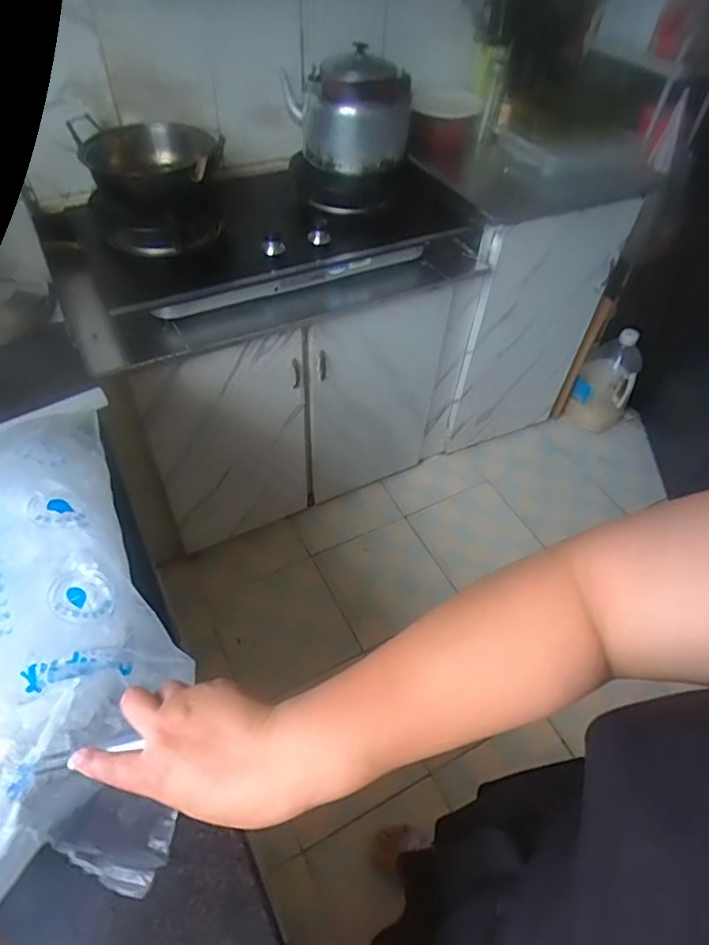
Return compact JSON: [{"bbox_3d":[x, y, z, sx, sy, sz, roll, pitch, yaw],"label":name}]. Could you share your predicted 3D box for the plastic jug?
[{"bbox_3d":[0.785,-0.273,1.730,0.164,0.314,0.142,31,55,21],"label":"plastic jug"}]

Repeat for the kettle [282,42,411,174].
[{"bbox_3d":[-0.010,-0.705,1.077,0.217,0.168,0.173,-9,52,-10],"label":"kettle"}]

